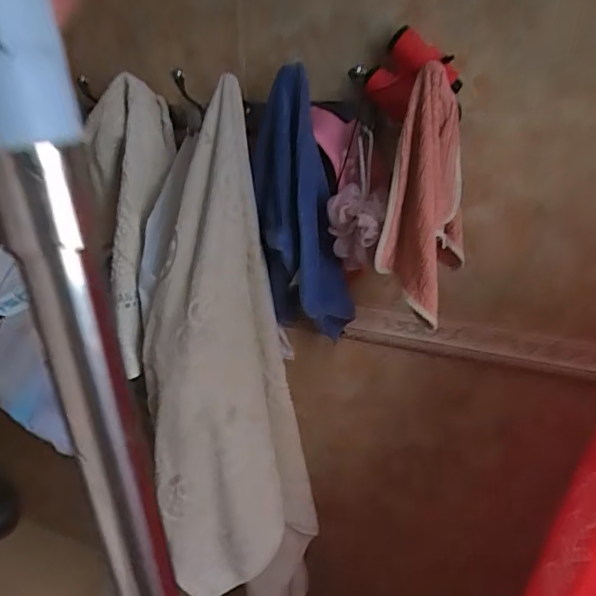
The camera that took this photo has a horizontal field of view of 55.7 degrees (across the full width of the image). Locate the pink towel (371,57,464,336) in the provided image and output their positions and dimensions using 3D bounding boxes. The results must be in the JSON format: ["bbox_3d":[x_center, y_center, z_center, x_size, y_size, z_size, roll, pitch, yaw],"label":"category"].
[{"bbox_3d":[0.156,-0.128,0.706,0.085,0.269,0.103,13,29,34],"label":"pink towel"}]

